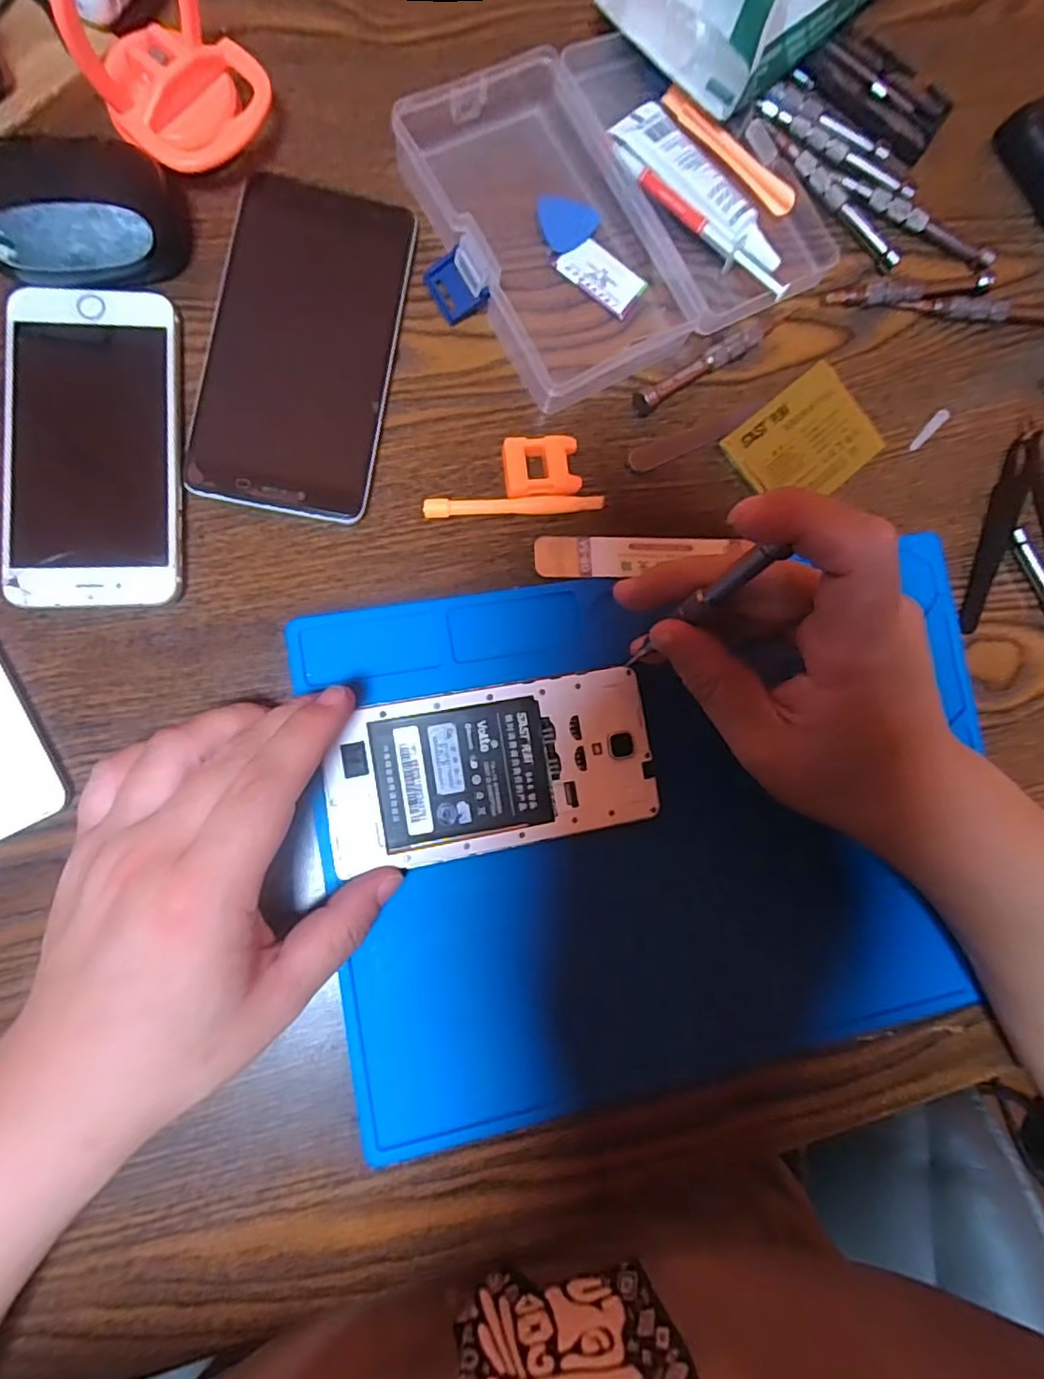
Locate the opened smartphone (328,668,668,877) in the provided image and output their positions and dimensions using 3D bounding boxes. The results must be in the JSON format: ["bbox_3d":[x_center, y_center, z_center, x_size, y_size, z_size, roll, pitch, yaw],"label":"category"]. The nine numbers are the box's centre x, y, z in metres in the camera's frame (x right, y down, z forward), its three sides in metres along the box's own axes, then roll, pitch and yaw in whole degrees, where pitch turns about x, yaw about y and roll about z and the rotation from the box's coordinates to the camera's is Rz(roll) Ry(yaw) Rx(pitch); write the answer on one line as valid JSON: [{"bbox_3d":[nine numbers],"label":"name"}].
[{"bbox_3d":[-0.013,0.034,0.267,0.139,0.006,0.069,-9,87,-9],"label":"opened smartphone"}]

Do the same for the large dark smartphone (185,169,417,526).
[{"bbox_3d":[-0.095,-0.151,0.272,0.075,0.011,0.146,9,84,-8],"label":"large dark smartphone"}]

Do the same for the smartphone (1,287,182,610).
[{"bbox_3d":[-0.178,-0.101,0.256,0.066,0.009,0.133,-3,86,-9],"label":"smartphone"}]

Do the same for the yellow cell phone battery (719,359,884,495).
[{"bbox_3d":[0.142,-0.123,0.307,0.073,0.006,0.054,-39,92,-9],"label":"yellow cell phone battery"}]

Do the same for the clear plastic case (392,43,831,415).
[{"bbox_3d":[0.046,-0.233,0.294,0.175,0.021,0.155,-36,91,-9],"label":"clear plastic case"}]

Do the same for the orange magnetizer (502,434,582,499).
[{"bbox_3d":[0.009,-0.101,0.283,0.034,0.012,0.027,-7,87,-9],"label":"orange magnetizer"}]

